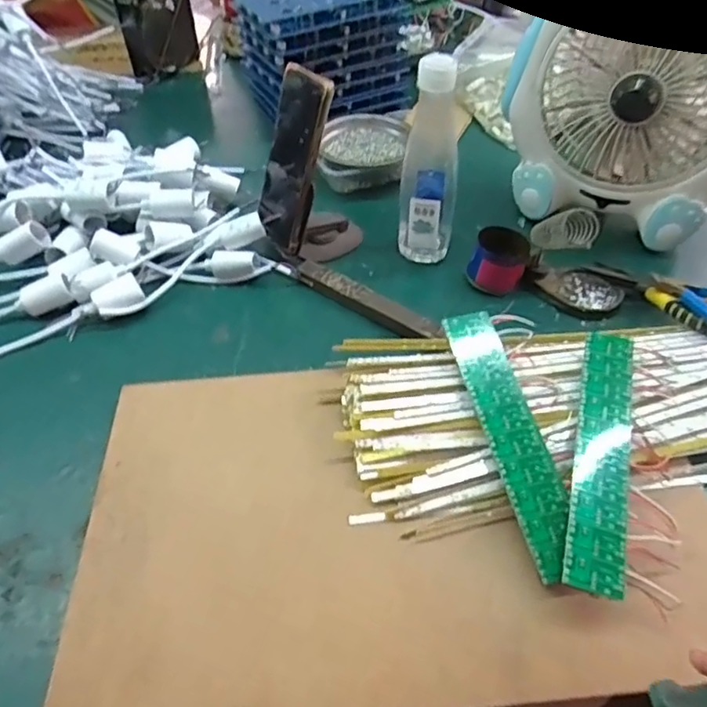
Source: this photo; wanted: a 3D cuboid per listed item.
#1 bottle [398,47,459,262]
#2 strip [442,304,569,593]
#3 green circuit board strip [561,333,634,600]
[{"bbox_3d":[0.071,-0.176,0.546,0.055,0.186,0.053,3,47,7],"label":"bottle"},{"bbox_3d":[0.113,0.055,0.418,0.036,0.005,0.200,-14,60,-3],"label":"strip"},{"bbox_3d":[0.174,0.065,0.404,0.035,0.007,0.202,12,54,13],"label":"green circuit board strip"}]

